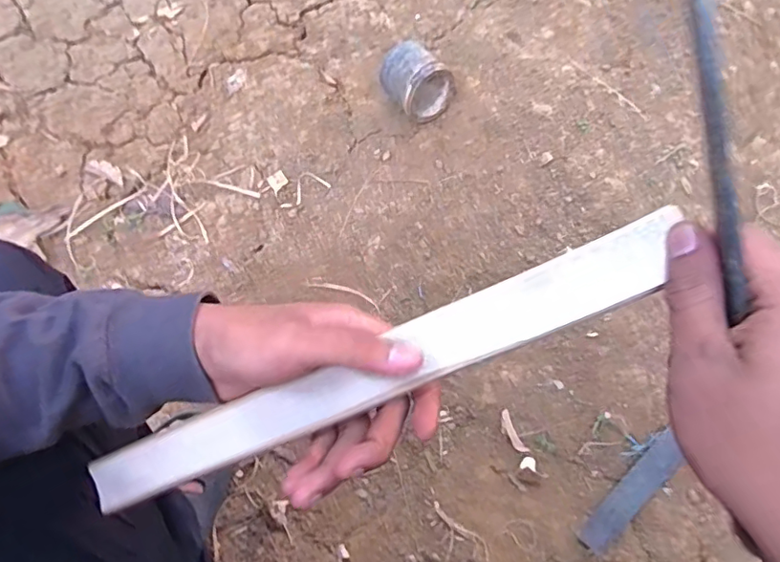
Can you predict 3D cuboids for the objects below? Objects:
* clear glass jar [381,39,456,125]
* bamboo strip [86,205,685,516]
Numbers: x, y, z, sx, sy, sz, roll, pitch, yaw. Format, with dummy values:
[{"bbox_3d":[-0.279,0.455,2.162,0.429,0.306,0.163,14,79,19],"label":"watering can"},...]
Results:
[{"bbox_3d":[0.041,-0.322,0.873,0.100,0.090,0.101,-31,69,-11],"label":"clear glass jar"},{"bbox_3d":[-0.023,0.054,0.287,0.341,0.006,0.032,-25,82,16],"label":"bamboo strip"}]

